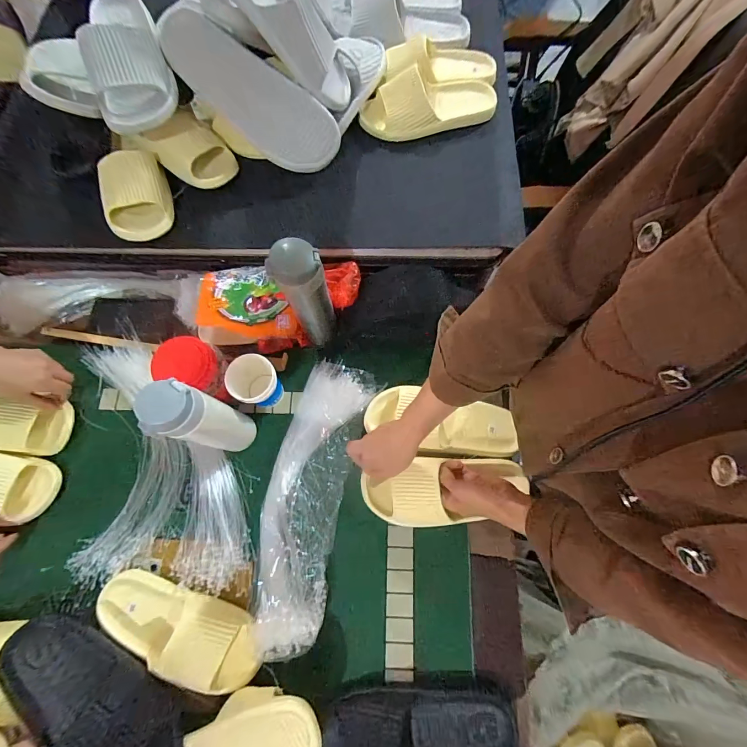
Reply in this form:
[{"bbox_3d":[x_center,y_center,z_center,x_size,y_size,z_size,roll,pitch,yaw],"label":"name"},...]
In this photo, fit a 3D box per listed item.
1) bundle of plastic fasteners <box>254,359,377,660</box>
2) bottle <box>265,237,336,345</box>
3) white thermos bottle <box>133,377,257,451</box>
[{"bbox_3d":[-0.098,0.175,0.539,0.128,0.054,0.403,11,74,5],"label":"bundle of plastic fasteners"},{"bbox_3d":[-0.100,-0.114,0.535,0.066,0.192,0.071,0,73,1],"label":"bottle"},{"bbox_3d":[-0.227,0.064,0.484,0.055,0.230,0.059,0,73,1],"label":"white thermos bottle"}]

